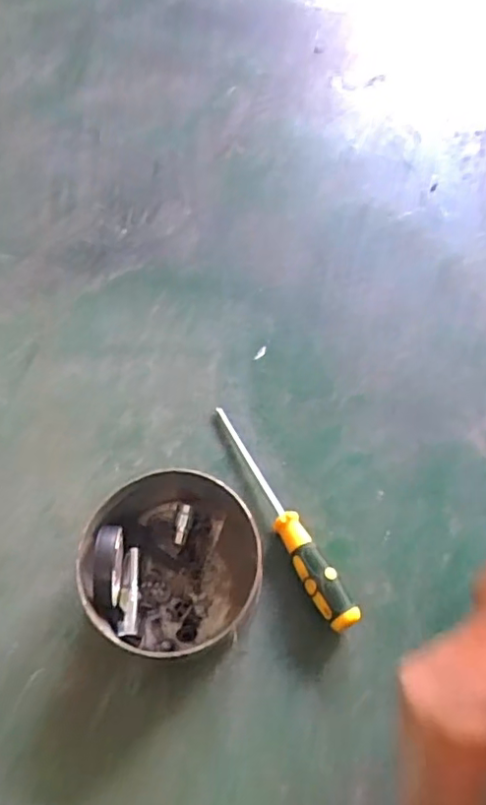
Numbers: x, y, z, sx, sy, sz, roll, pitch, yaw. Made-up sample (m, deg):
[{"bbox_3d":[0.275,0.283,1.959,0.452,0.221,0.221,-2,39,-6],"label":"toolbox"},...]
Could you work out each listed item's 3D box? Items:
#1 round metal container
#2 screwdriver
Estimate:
[{"bbox_3d":[-0.060,0.140,0.517,0.144,0.067,0.143,-1,60,2],"label":"round metal container"},{"bbox_3d":[0.032,0.099,0.560,0.030,0.025,0.245,-25,62,-11],"label":"screwdriver"}]

